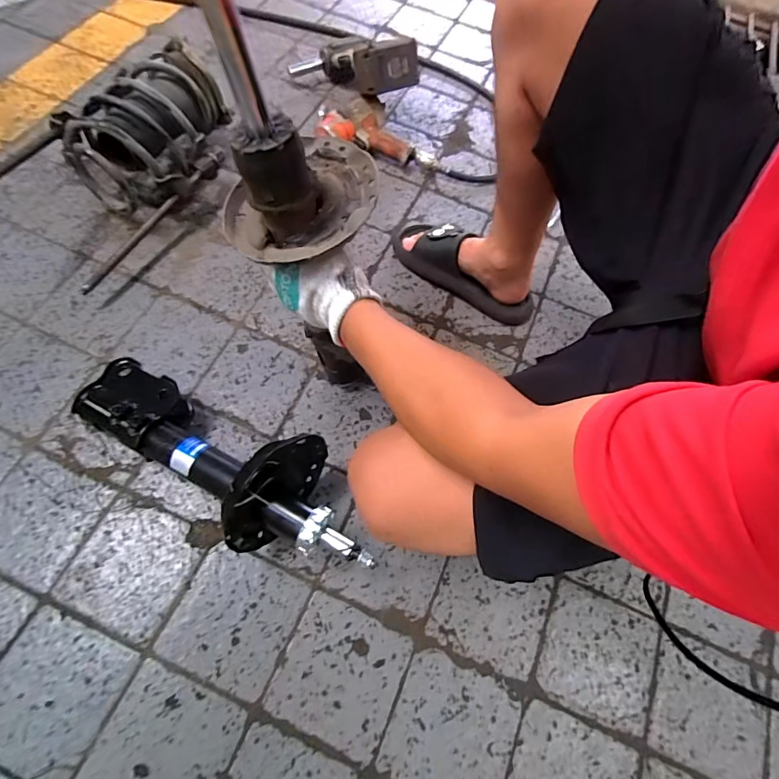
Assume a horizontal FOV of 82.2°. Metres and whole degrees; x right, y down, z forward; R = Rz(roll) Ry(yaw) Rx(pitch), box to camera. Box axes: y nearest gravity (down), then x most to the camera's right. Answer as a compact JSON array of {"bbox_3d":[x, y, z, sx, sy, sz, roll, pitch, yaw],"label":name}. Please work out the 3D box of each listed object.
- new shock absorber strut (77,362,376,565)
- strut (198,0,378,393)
[{"bbox_3d":[-0.225,0.097,0.593,0.461,0.153,0.146,29,66,8],"label":"new shock absorber strut"},{"bbox_3d":[-0.087,-0.179,0.499,0.145,0.590,0.137,-39,63,-17],"label":"strut"}]

